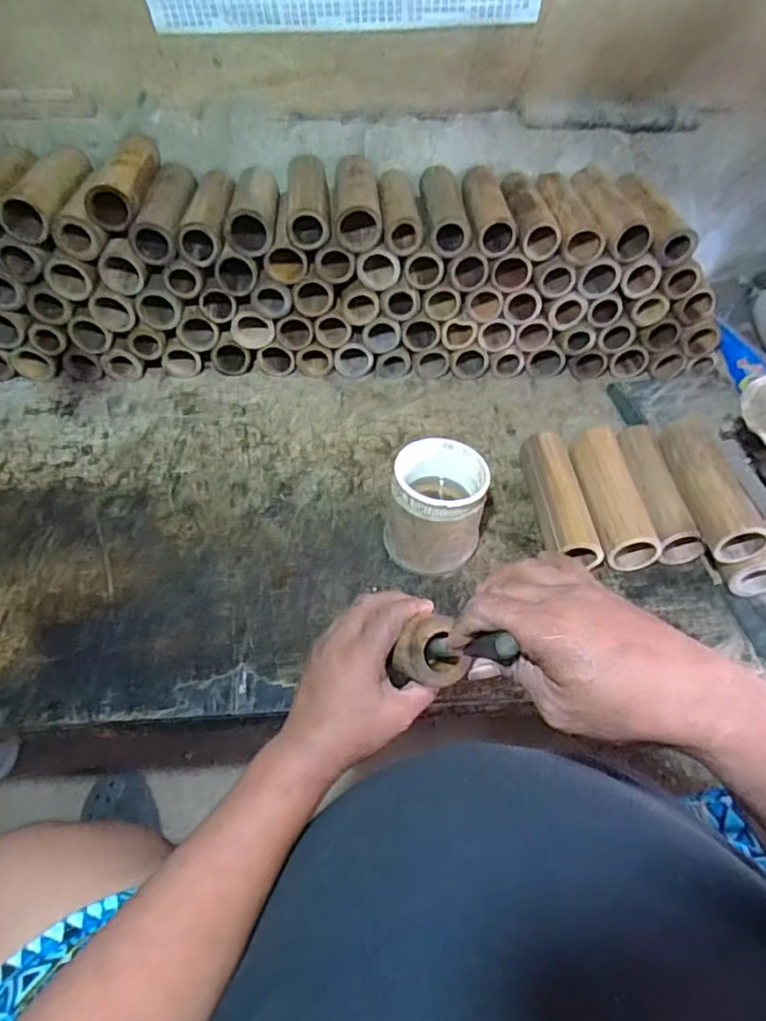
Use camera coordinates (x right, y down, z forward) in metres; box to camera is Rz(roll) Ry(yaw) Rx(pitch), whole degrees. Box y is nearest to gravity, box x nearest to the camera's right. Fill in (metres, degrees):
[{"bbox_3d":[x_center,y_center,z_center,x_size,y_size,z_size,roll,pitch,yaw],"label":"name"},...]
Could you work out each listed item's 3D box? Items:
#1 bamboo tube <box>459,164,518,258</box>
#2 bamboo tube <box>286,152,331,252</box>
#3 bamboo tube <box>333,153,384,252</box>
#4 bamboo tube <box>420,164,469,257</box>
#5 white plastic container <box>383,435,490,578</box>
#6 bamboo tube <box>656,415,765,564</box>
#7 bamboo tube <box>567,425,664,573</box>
[{"bbox_3d":[0.136,-0.410,0.805,0.057,0.044,0.179,-1,50,-2],"label":"bamboo tube"},{"bbox_3d":[-0.099,-0.414,0.789,0.053,0.049,0.189,-5,50,-5],"label":"bamboo tube"},{"bbox_3d":[-0.034,-0.410,0.784,0.058,0.055,0.190,-3,50,-3],"label":"bamboo tube"},{"bbox_3d":[0.079,-0.408,0.799,0.051,0.048,0.179,-2,50,-2],"label":"bamboo tube"},{"bbox_3d":[0.057,0.001,0.645,0.098,0.118,0.099,8,50,6],"label":"white plastic container"},{"bbox_3d":[0.350,-0.032,0.649,0.049,0.053,0.179,-4,50,-4],"label":"bamboo tube"},{"bbox_3d":[0.264,-0.018,0.706,0.059,0.056,0.178,-4,50,-4],"label":"bamboo tube"}]

